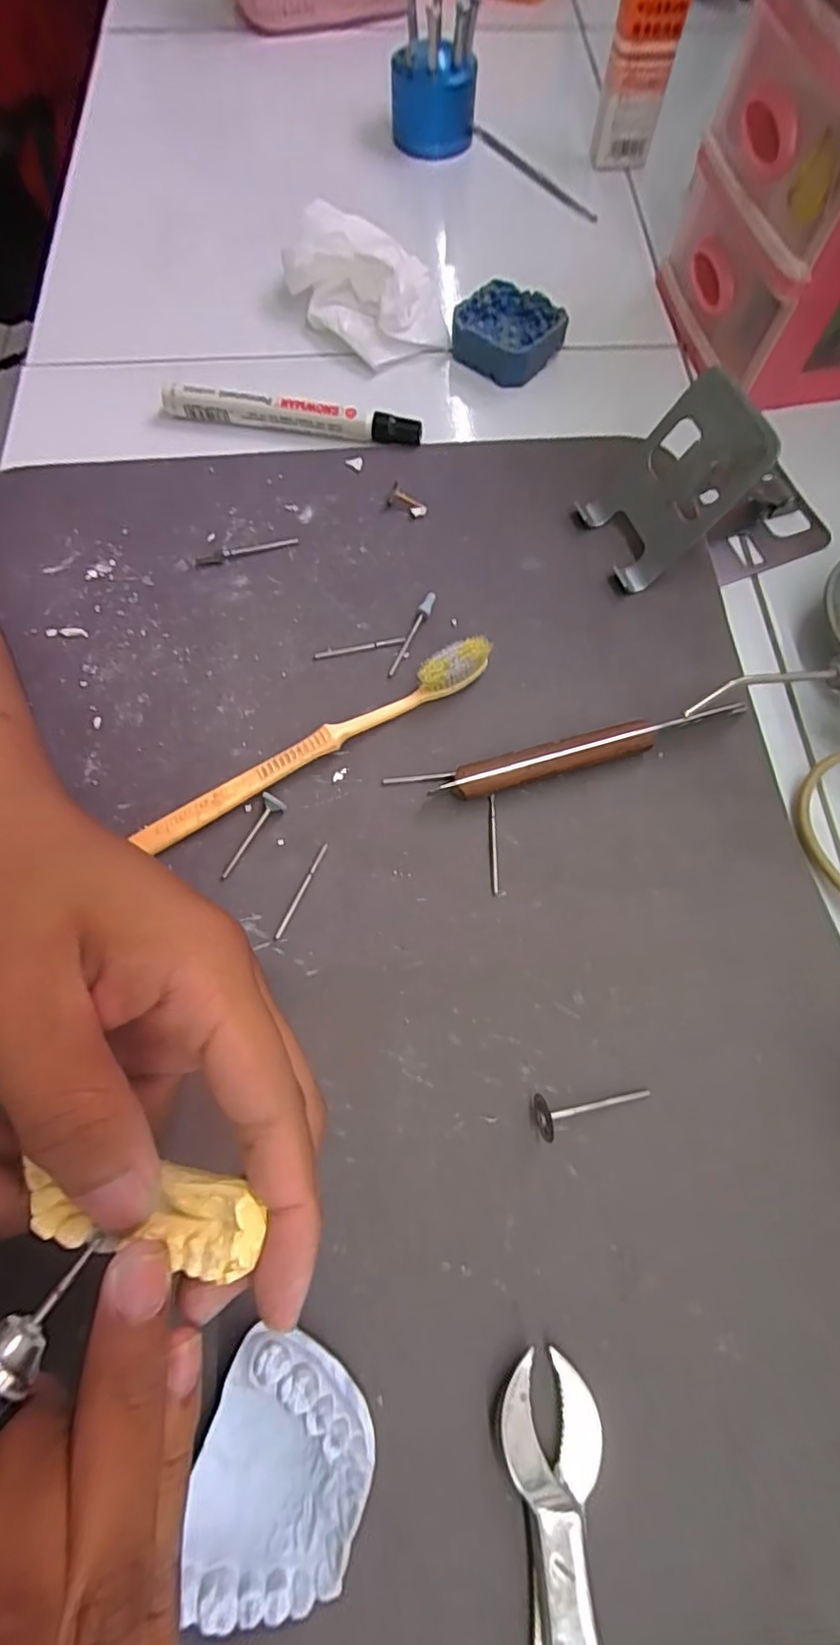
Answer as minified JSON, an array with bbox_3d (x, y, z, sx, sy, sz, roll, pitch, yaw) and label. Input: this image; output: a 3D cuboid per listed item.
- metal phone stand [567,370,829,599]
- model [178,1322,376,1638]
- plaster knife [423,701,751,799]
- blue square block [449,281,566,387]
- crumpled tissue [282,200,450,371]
[{"bbox_3d":[0.149,-0.165,0.278,0.123,0.064,0.063,-12,71,-4],"label":"metal phone stand"},{"bbox_3d":[-0.041,0.193,0.175,0.049,0.023,0.057,19,72,7],"label":"model"},{"bbox_3d":[0.077,-0.032,0.257,0.143,0.015,0.014,-15,71,-5],"label":"plaster knife"},{"bbox_3d":[0.054,-0.291,0.350,0.053,0.026,0.056,40,75,13],"label":"blue square block"},{"bbox_3d":[-0.032,-0.321,0.352,0.062,0.038,0.100,-43,76,-13],"label":"crumpled tissue"}]

